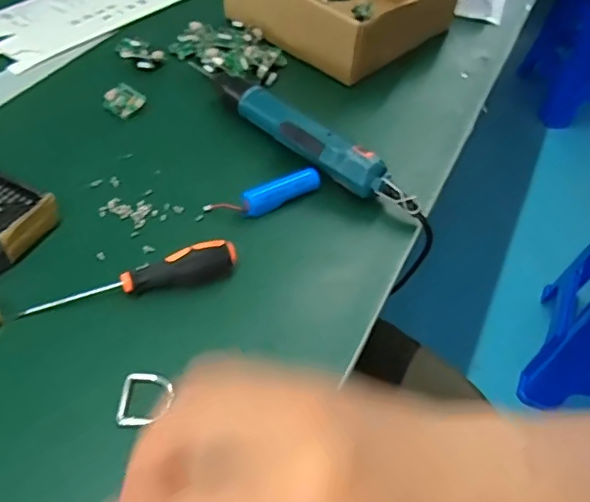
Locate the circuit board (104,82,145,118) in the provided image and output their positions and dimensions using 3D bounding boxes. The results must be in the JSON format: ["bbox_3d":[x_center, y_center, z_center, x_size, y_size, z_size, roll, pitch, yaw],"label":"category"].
[{"bbox_3d":[-0.160,-0.140,0.527,0.032,0.008,0.030,36,74,0],"label":"circuit board"}]

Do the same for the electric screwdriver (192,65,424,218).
[{"bbox_3d":[-0.002,-0.108,0.494,0.036,0.028,0.256,-34,60,-30],"label":"electric screwdriver"}]

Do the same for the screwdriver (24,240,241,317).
[{"bbox_3d":[-0.109,0.020,0.389,0.140,0.023,0.019,-13,52,-17],"label":"screwdriver"}]

